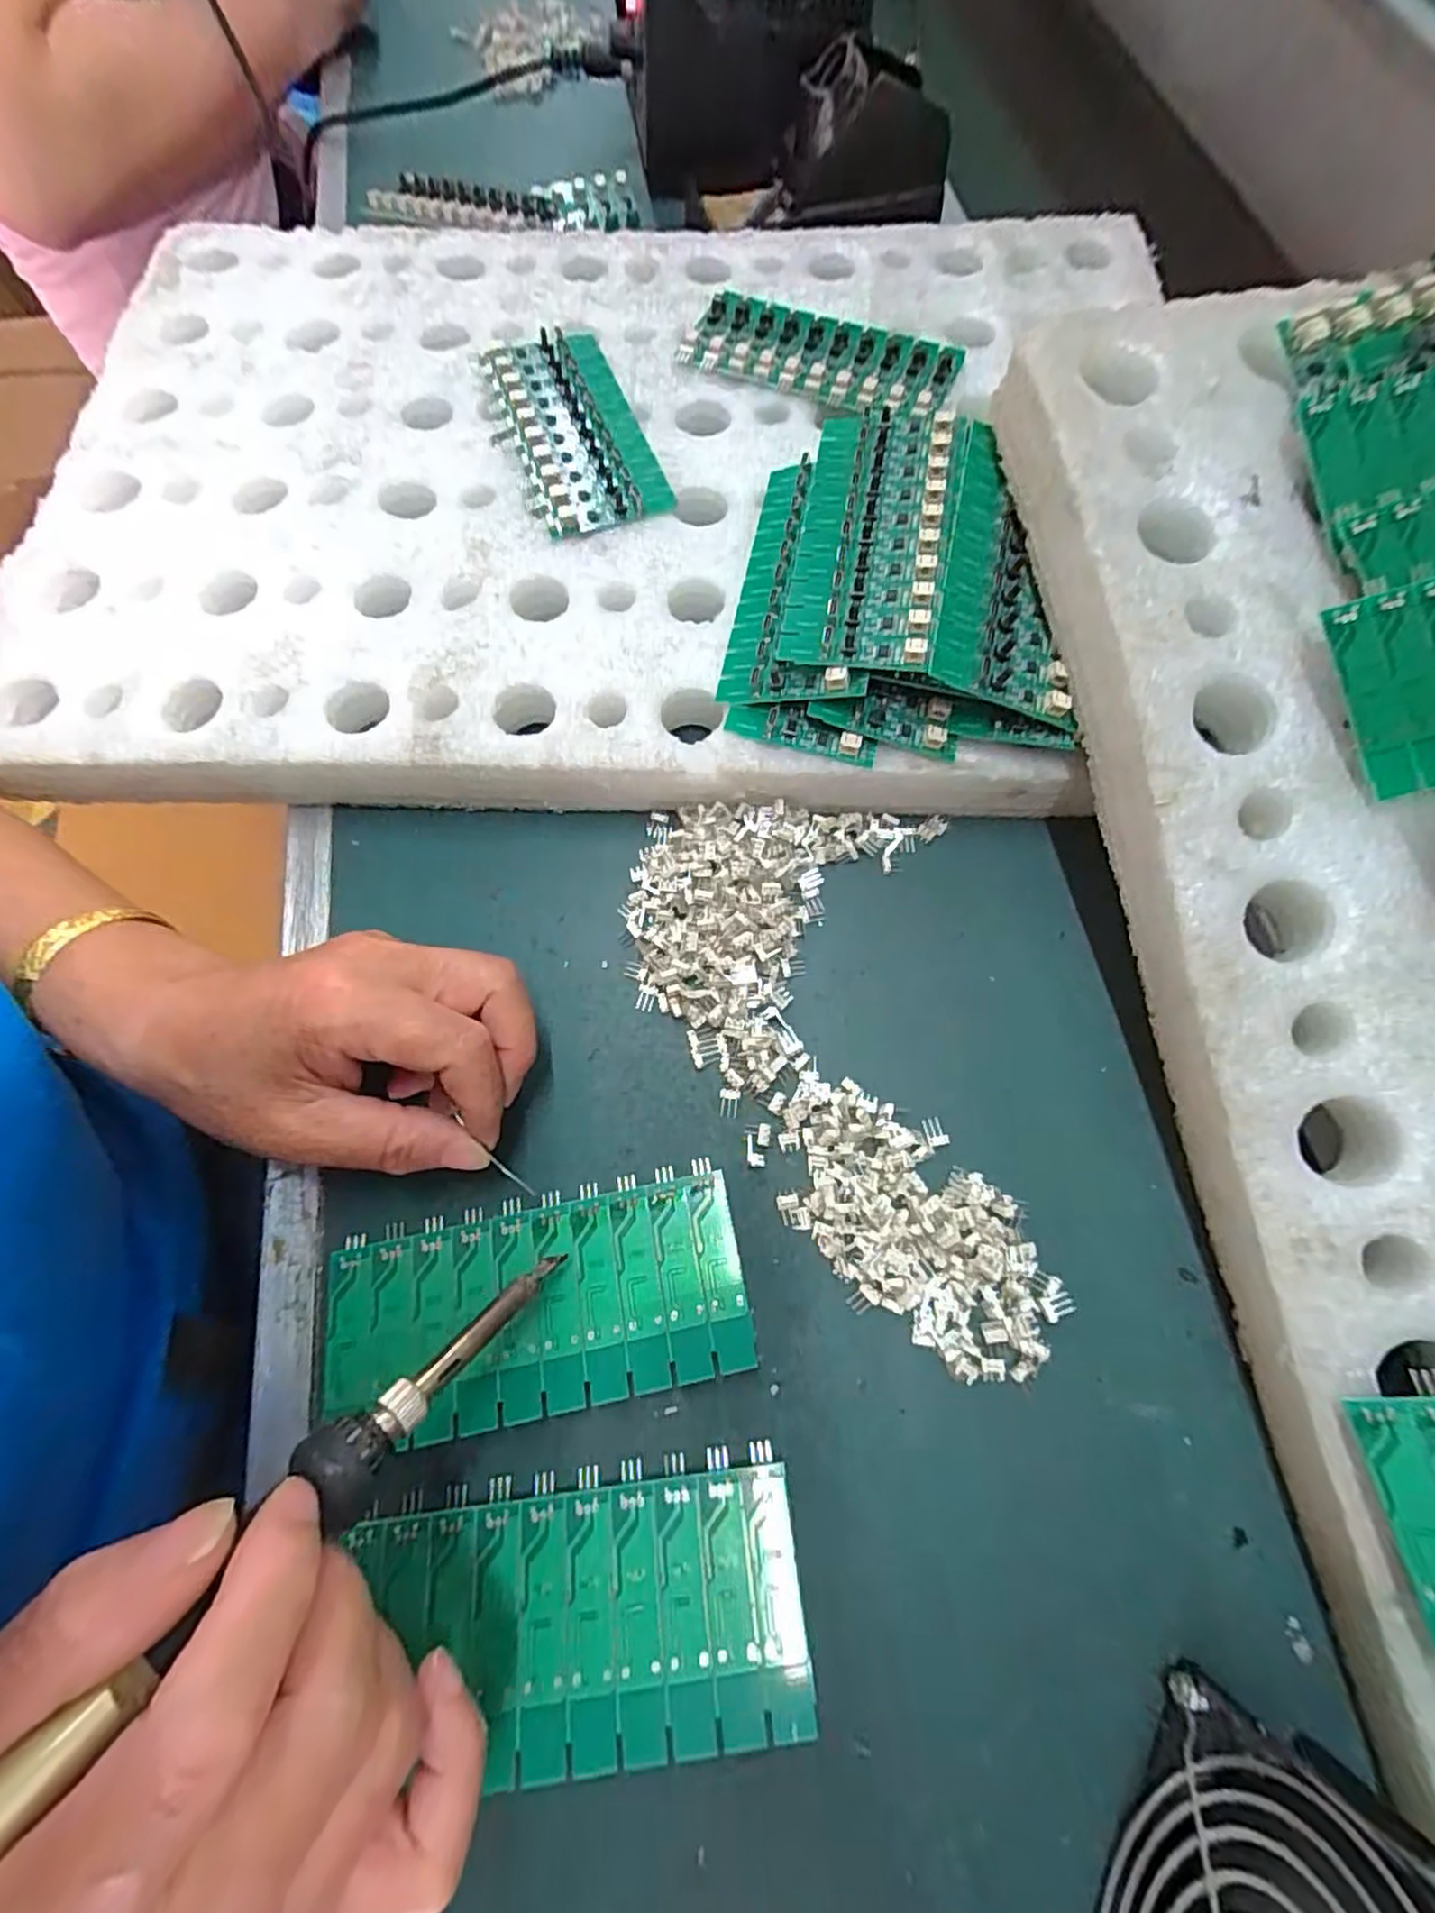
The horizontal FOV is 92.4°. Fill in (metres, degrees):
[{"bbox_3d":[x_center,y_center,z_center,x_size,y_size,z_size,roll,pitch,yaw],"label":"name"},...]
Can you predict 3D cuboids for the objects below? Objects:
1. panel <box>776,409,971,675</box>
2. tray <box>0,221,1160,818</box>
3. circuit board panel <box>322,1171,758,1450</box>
[{"bbox_3d":[0.065,-0.177,0.286,0.062,0.010,0.137,10,72,13],"label":"panel"},{"bbox_3d":[-0.051,-0.240,0.352,0.539,0.043,0.367,1,70,1],"label":"tray"},{"bbox_3d":[-0.061,0.120,0.234,0.137,0.012,0.062,-11,70,-4],"label":"circuit board panel"}]

